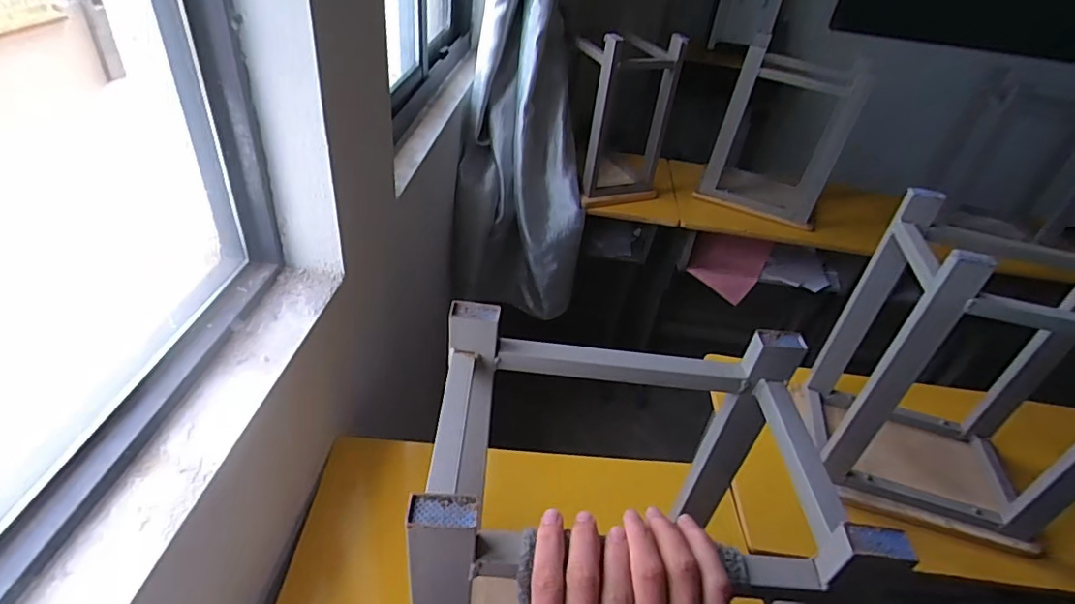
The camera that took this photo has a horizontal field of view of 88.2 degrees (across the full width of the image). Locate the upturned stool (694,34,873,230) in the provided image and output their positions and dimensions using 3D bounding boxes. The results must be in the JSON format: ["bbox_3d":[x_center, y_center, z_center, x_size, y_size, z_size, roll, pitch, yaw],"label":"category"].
[{"bbox_3d":[0.701,-0.490,1.555,0.315,0.380,0.352,24,41,20],"label":"upturned stool"}]

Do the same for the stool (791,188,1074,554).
[{"bbox_3d":[0.623,0.108,0.809,0.324,0.409,0.258,12,38,5],"label":"stool"}]

